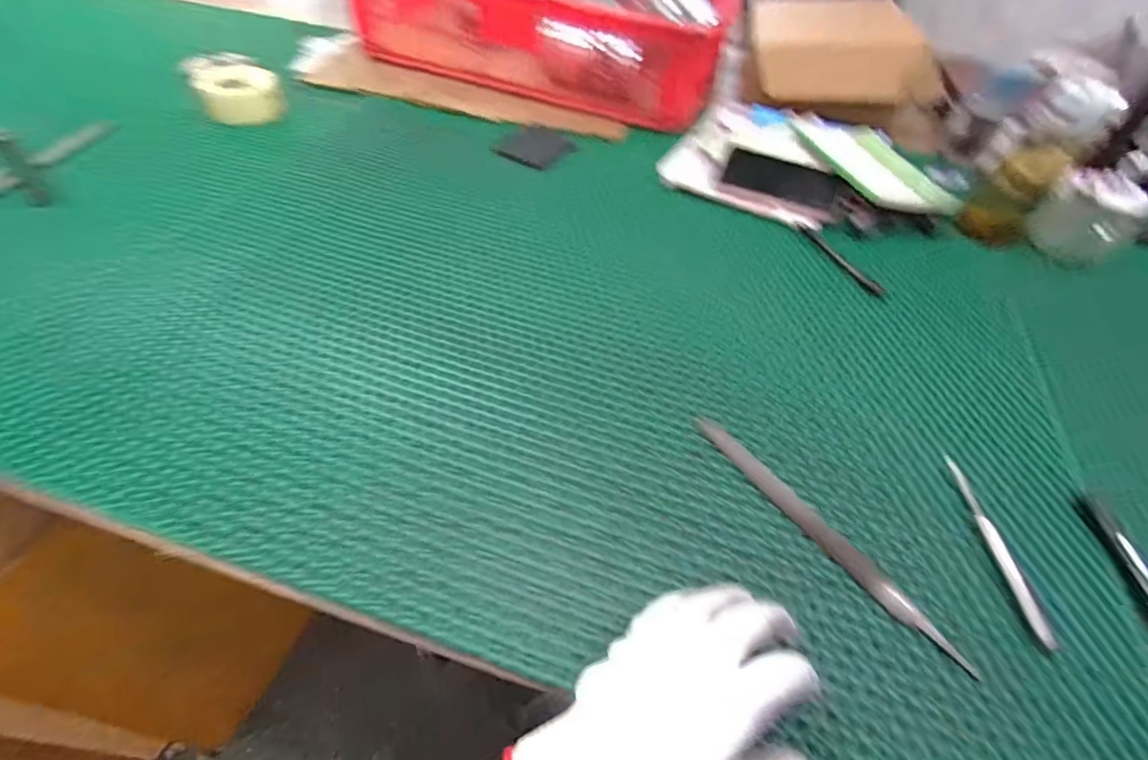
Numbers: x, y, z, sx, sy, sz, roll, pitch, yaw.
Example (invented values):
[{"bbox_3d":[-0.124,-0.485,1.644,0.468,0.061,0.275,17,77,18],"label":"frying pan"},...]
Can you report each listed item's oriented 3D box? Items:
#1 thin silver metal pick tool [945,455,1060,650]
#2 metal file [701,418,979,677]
[{"bbox_3d":[0.322,0.123,0.392,0.017,0.009,0.148,1,49,-5],"label":"thin silver metal pick tool"},{"bbox_3d":[0.186,0.113,0.393,0.021,0.011,0.238,-28,57,-26],"label":"metal file"}]

